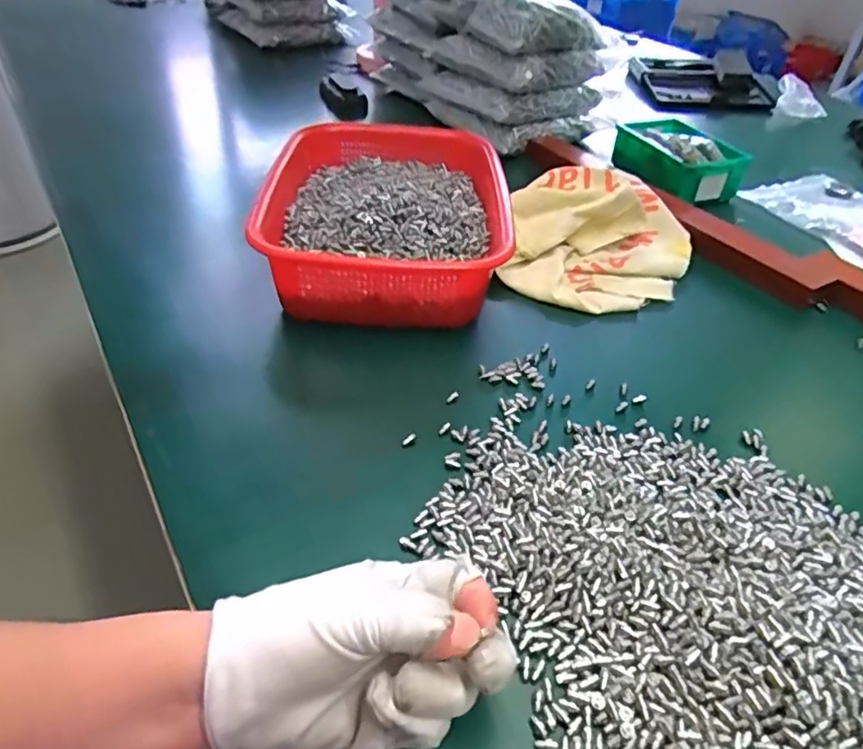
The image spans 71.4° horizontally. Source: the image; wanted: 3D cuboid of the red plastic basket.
[{"bbox_3d":[-0.040,-0.147,0.556,0.200,0.080,0.282,2,41,-2],"label":"red plastic basket"}]

